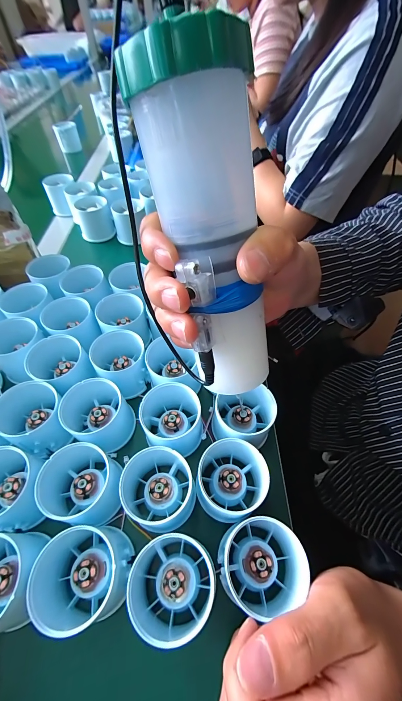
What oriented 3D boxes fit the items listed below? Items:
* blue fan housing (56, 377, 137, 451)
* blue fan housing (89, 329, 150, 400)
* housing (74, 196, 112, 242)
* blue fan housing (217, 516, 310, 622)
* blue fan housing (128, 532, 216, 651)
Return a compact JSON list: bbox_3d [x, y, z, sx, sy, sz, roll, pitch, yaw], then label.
[{"bbox_3d":[-0.095,0.058,0.252,0.055,0.053,0.051,0,54,0],"label":"blue fan housing"},{"bbox_3d":[-0.079,0.014,0.281,0.048,0.048,0.052,-18,56,-13],"label":"blue fan housing"},{"bbox_3d":[-0.175,-0.217,0.450,0.053,0.045,0.057,-14,55,-10],"label":"housing"},{"bbox_3d":[0.043,0.146,0.188,0.059,0.048,0.049,-20,56,-14],"label":"blue fan housing"},{"bbox_3d":[-0.019,0.152,0.181,0.055,0.053,0.054,0,54,0],"label":"blue fan housing"}]

